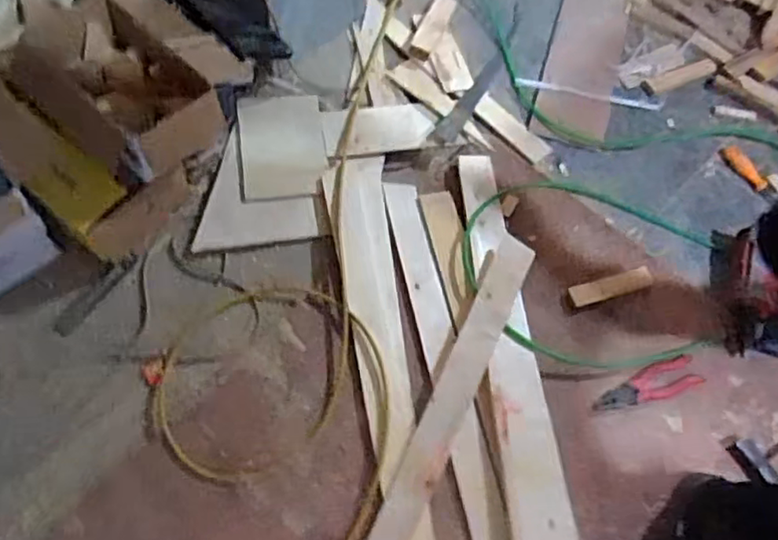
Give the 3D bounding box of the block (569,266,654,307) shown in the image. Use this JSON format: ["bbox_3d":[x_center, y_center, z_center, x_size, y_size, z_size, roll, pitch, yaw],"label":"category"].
[{"bbox_3d":[0.396,0.028,1.121,0.161,0.010,0.040,-15,67,-10],"label":"block"}]

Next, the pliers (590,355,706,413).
[{"bbox_3d":[0.431,0.191,1.047,0.201,0.015,0.057,-15,67,-10],"label":"pliers"}]

